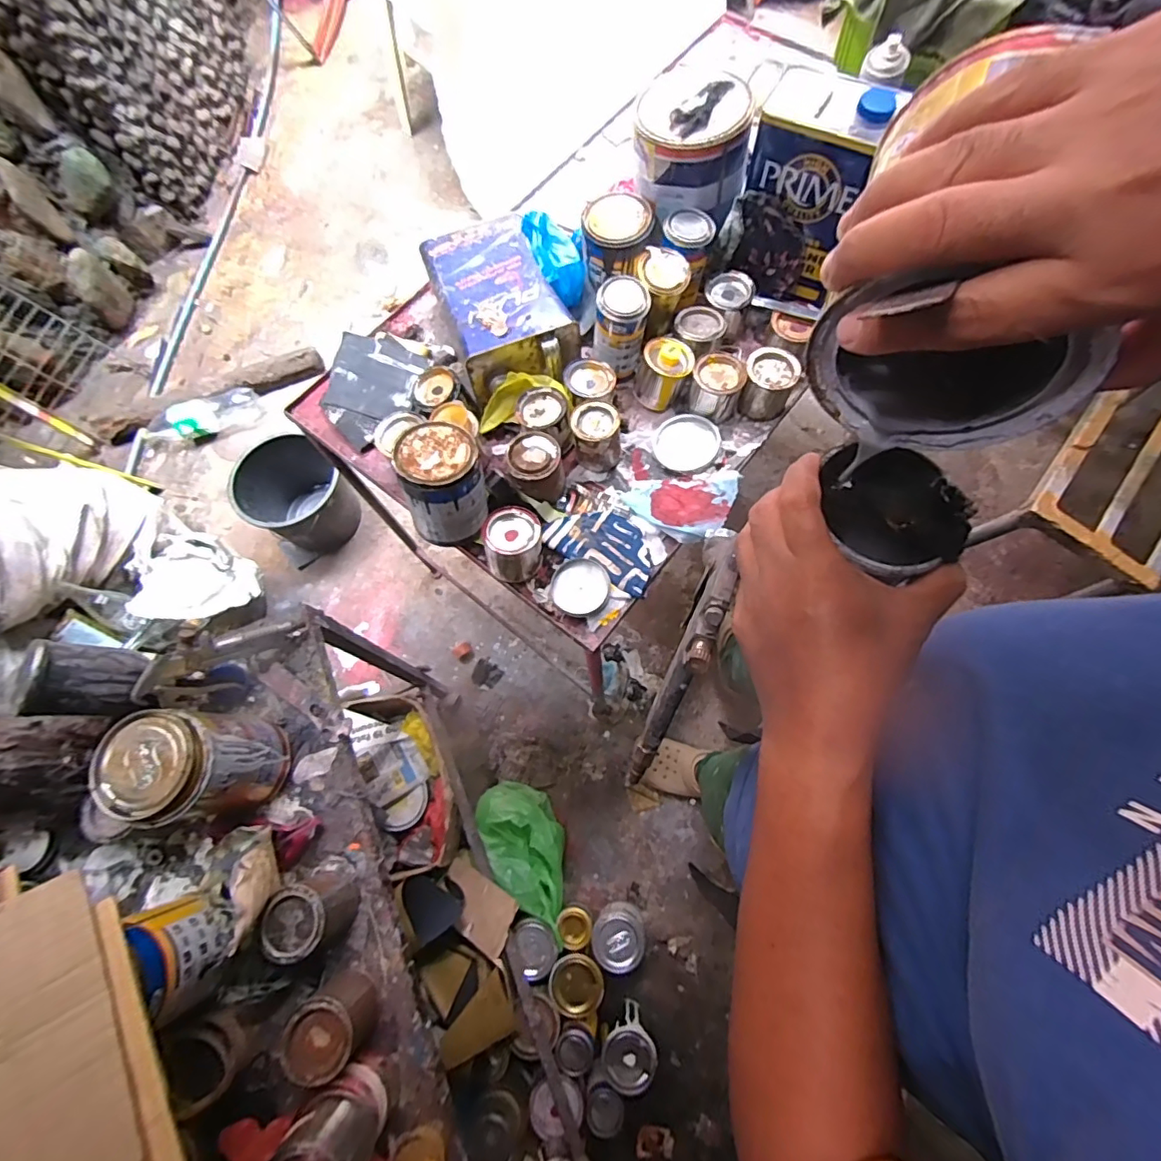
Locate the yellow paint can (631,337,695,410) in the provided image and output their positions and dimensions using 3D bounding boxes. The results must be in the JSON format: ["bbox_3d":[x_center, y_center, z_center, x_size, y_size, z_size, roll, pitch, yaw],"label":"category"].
[{"bbox_3d":[0.121,-0.303,0.808,0.076,0.063,0.078,0,73,1],"label":"yellow paint can"}]

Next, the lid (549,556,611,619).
[{"bbox_3d":[0.000,0.009,0.727,0.077,0.012,0.076,0,73,1],"label":"lid"}]

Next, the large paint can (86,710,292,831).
[{"bbox_3d":[-0.408,0.197,0.587,0.117,0.141,0.108,8,74,4],"label":"large paint can"}]

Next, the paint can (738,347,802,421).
[{"bbox_3d":[0.270,-0.284,0.790,0.075,0.064,0.081,21,75,8],"label":"paint can"}]

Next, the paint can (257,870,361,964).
[{"bbox_3d":[-0.280,0.347,0.570,0.070,0.073,0.068,0,73,1],"label":"paint can"}]

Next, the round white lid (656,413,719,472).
[{"bbox_3d":[0.154,-0.200,0.794,0.089,0.014,0.087,0,73,1],"label":"round white lid"}]

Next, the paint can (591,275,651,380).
[{"bbox_3d":[0.057,-0.360,0.790,0.075,0.125,0.077,11,74,5],"label":"paint can"}]

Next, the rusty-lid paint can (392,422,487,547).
[{"bbox_3d":[-0.176,-0.125,0.705,0.107,0.115,0.121,-7,73,-1],"label":"rusty-lid paint can"}]

